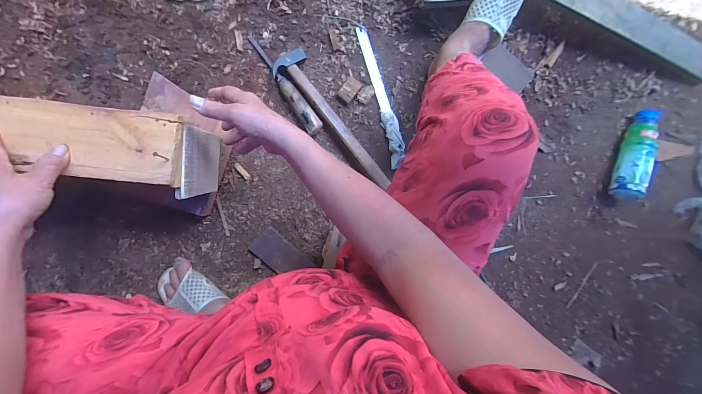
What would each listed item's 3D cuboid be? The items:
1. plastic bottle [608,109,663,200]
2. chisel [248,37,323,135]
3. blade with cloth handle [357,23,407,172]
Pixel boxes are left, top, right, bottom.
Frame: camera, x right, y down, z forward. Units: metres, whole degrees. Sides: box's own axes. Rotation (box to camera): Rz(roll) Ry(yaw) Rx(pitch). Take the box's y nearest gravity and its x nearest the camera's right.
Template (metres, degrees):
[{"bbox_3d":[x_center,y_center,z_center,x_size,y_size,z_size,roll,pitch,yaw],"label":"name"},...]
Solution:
[{"bbox_3d":[0.653,-0.106,0.689,0.076,0.080,0.213,14,91,-8],"label":"plastic bottle"},{"bbox_3d":[-0.129,-0.220,0.589,0.034,0.035,0.220,-35,97,-5],"label":"chisel"},{"bbox_3d":[0.067,-0.207,0.622,0.033,0.031,0.292,-14,95,-7],"label":"blade with cloth handle"}]

